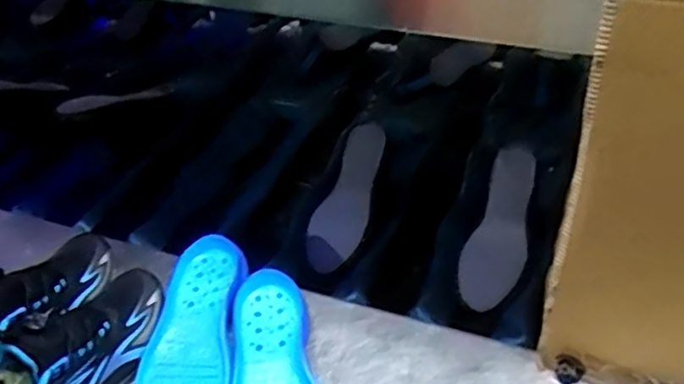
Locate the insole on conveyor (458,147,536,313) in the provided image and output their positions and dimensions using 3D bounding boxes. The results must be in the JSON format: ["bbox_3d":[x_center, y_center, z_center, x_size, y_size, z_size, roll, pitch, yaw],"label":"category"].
[{"bbox_3d":[0.195,0.042,0.778,0.069,0.013,0.207,14,73,18],"label":"insole on conveyor"}]

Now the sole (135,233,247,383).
[{"bbox_3d":[-0.150,0.137,0.636,0.085,0.040,0.230,1,35,0],"label":"sole"}]

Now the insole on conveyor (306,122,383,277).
[{"bbox_3d":[0.009,0.005,0.831,0.065,0.013,0.208,14,70,18],"label":"insole on conveyor"}]

